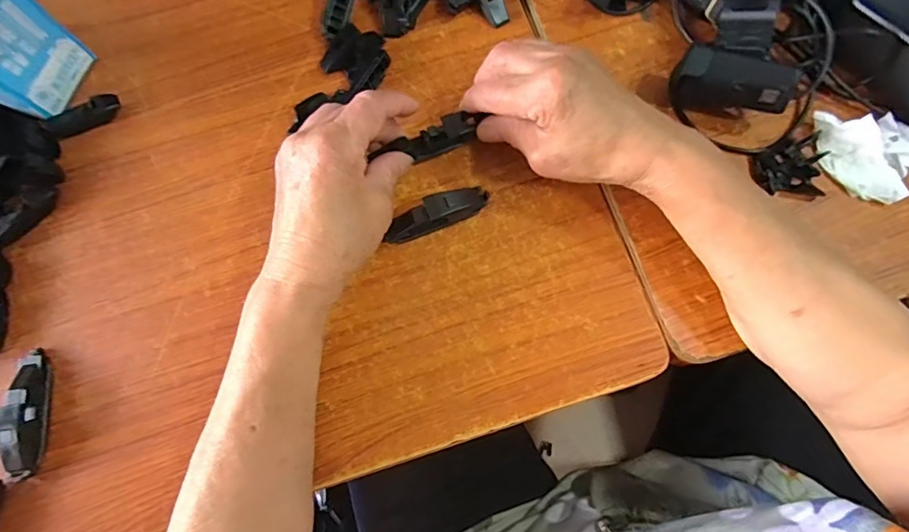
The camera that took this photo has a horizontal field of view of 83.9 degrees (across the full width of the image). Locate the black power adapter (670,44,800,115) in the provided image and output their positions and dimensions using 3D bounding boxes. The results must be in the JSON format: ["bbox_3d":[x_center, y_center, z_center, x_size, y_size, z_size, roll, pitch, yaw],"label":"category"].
[{"bbox_3d":[0.194,-0.129,0.353,0.074,0.029,0.032,15,77,20],"label":"black power adapter"}]

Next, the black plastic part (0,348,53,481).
[{"bbox_3d":[-0.277,0.094,0.325,0.017,0.025,0.077,-10,76,-1],"label":"black plastic part"}]

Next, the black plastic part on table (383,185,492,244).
[{"bbox_3d":[-0.011,-0.035,0.351,0.074,0.028,0.019,-22,76,-3],"label":"black plastic part on table"}]

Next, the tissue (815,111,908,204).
[{"bbox_3d":[0.301,-0.080,0.357,0.073,0.023,0.064,-1,76,2],"label":"tissue"}]

